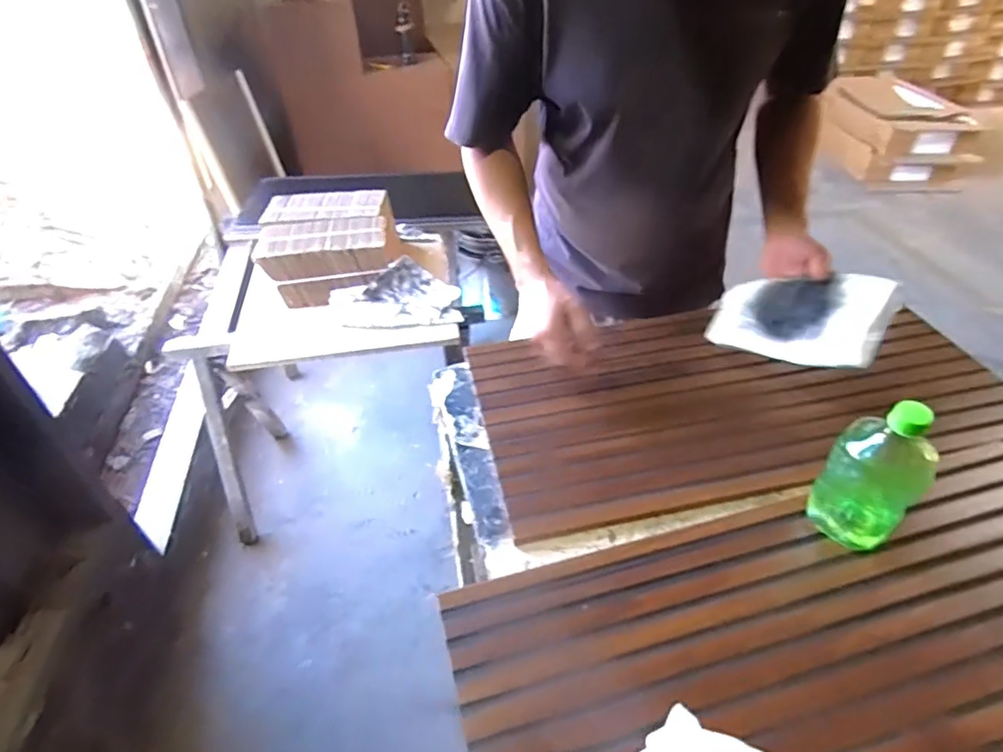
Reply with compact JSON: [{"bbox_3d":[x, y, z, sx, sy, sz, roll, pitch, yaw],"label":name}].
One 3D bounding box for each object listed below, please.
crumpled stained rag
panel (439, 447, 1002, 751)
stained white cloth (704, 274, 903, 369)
[{"bbox_3d":[-0.268,-0.201,1.436,0.318,0.095,0.154,-6,42,-7],"label":"crumpled stained rag"},{"bbox_3d":[0.349,0.278,0.556,0.764,0.036,0.367,-10,43,-11],"label":"panel"},{"bbox_3d":[0.406,-0.087,0.795,0.133,0.018,0.240,-59,33,-3],"label":"stained white cloth"}]

